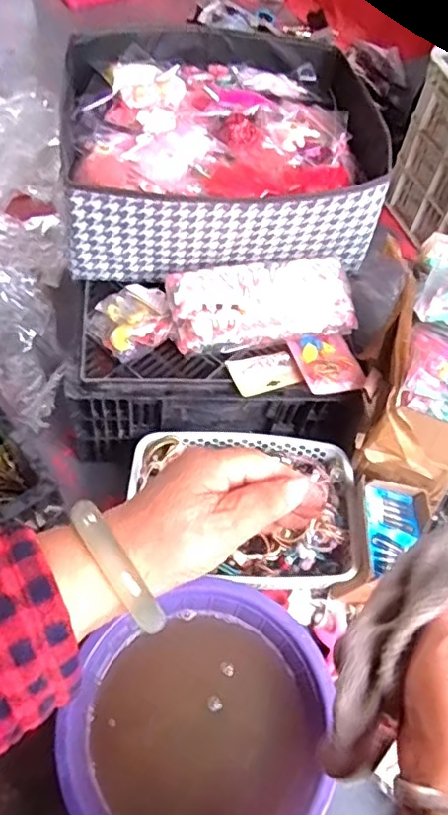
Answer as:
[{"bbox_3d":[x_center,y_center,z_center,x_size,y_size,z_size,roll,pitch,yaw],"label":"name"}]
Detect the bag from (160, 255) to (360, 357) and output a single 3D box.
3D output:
[{"bbox_3d":[0.048,-0.132,0.770,0.236,0.064,0.096,-10,60,-12],"label":"bag"}]

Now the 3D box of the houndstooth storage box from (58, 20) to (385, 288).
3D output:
[{"bbox_3d":[-0.004,-0.370,0.835,0.402,0.158,0.390,2,58,-5],"label":"houndstooth storage box"}]

